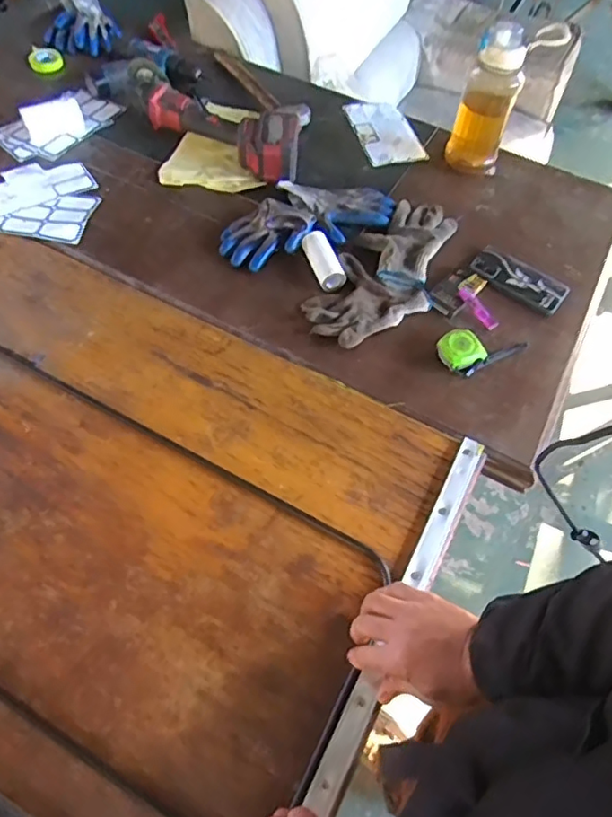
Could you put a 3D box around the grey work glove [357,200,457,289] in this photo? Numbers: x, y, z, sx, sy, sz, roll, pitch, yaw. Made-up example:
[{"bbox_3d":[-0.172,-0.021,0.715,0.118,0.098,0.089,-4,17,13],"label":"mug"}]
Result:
[{"bbox_3d":[0.169,-0.293,0.952,0.128,0.032,0.211,24,61,12],"label":"grey work glove"}]

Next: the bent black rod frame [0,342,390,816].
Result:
[{"bbox_3d":[-0.356,0.124,0.694,0.901,0.011,0.364,27,61,14],"label":"bent black rod frame"}]

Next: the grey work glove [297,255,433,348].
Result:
[{"bbox_3d":[0.086,-0.161,0.860,0.154,0.027,0.161,32,63,17],"label":"grey work glove"}]

